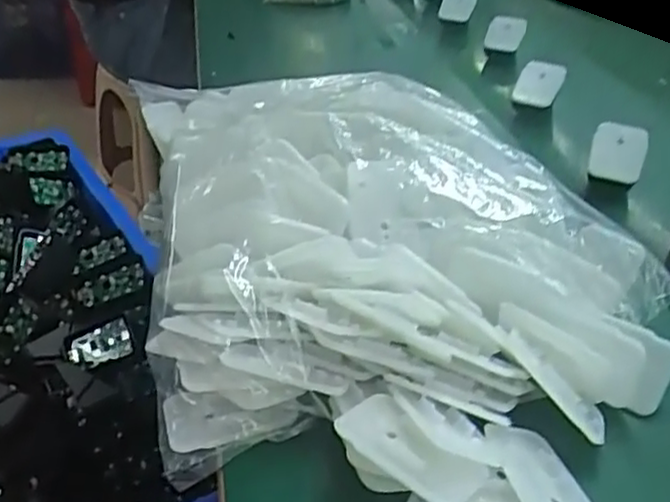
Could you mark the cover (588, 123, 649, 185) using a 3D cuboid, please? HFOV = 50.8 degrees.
[{"bbox_3d":[0.234,-0.080,0.584,0.042,0.048,0.009,16,-5,3],"label":"cover"}]

